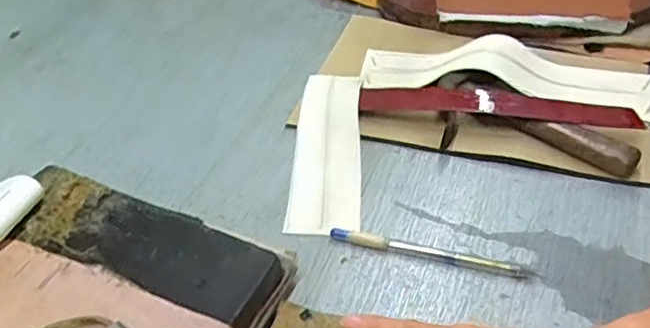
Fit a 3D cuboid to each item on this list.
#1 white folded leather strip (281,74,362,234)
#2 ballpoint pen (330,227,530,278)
[{"bbox_3d":[0.002,-0.018,0.528,0.053,0.015,0.192,1,42,3],"label":"white folded leather strip"},{"bbox_3d":[0.071,0.061,0.438,0.135,0.007,0.012,10,43,13],"label":"ballpoint pen"}]

